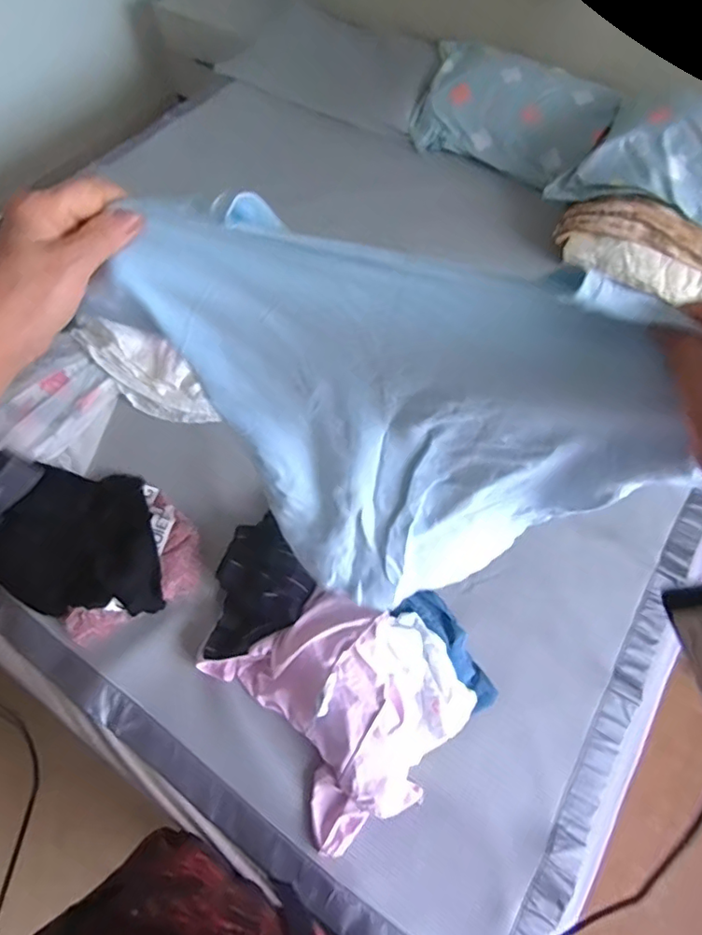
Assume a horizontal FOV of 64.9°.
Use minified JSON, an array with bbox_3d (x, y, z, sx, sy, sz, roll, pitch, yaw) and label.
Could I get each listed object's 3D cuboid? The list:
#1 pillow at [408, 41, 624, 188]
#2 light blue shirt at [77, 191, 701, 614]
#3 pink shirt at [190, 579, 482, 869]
[{"bbox_3d":[0.428,-0.988,1.530,0.545,0.124,0.353,29,96,16],"label":"pillow"},{"bbox_3d":[0.031,0.003,0.506,0.389,0.457,0.081,7,61,2],"label":"light blue shirt"},{"bbox_3d":[-0.002,0.342,0.826,0.306,0.123,0.325,-31,66,-16],"label":"pink shirt"}]

